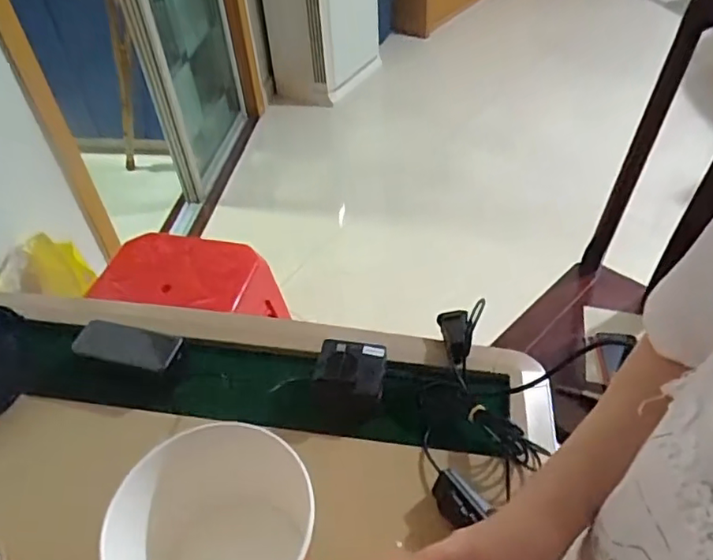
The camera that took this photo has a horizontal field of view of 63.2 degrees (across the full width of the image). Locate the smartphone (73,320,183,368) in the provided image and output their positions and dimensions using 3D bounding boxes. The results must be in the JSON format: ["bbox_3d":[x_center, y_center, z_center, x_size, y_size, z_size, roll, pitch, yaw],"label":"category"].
[{"bbox_3d":[-0.277,0.079,0.702,0.125,0.010,0.066,6,35,3],"label":"smartphone"}]

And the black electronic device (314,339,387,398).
[{"bbox_3d":[-0.007,0.104,0.671,0.078,0.035,0.064,5,47,9],"label":"black electronic device"}]

